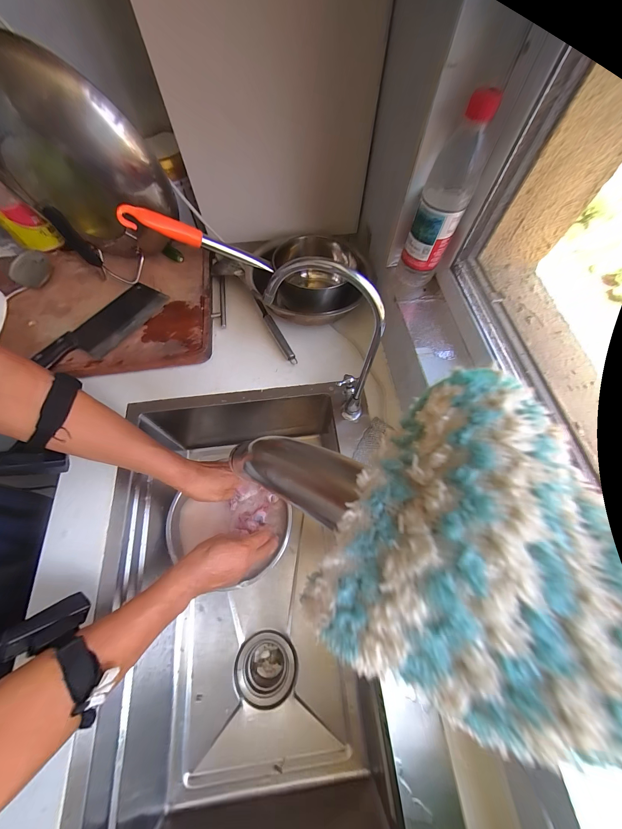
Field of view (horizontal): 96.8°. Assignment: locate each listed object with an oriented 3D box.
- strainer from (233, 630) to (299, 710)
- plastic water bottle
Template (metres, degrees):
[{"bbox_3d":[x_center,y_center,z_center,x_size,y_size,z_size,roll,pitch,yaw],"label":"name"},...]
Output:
[{"bbox_3d":[-0.085,0.495,0.550,0.115,0.055,0.115,0,65,0],"label":"strainer"},{"bbox_3d":[0.182,-0.289,0.395,0.065,0.218,0.064,22,67,10],"label":"plastic water bottle"}]

